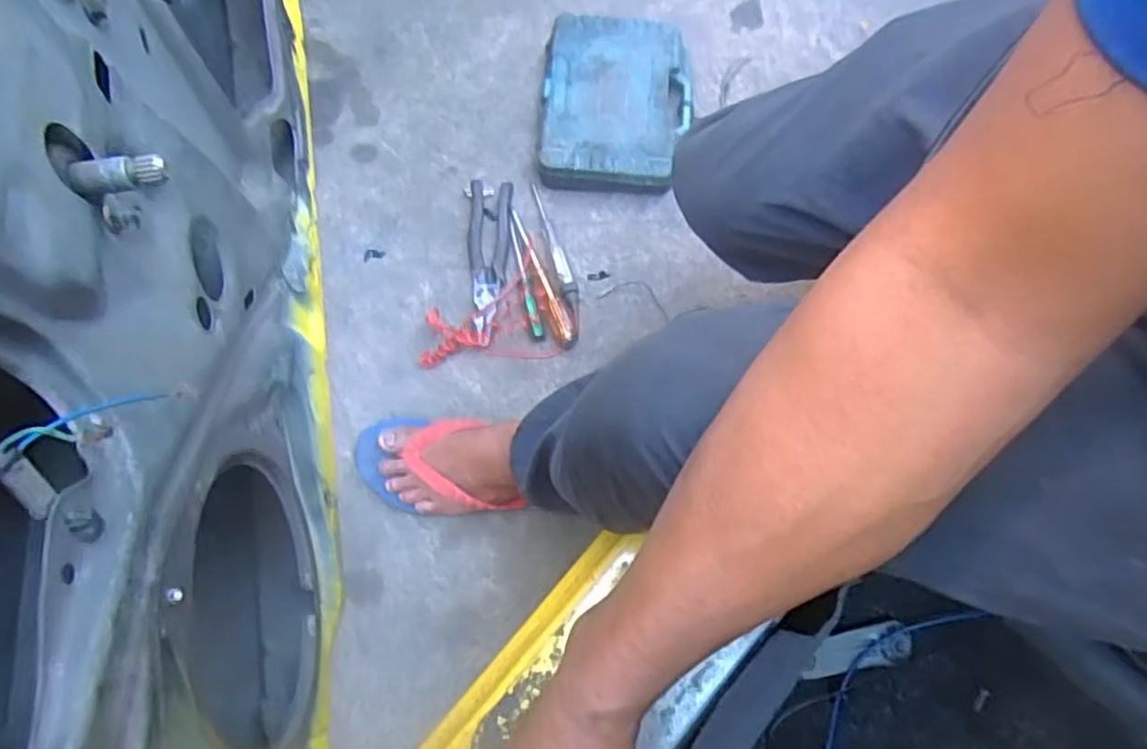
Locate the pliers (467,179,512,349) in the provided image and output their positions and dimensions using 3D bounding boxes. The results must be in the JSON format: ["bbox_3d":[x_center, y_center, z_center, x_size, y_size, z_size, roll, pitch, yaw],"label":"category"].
[{"bbox_3d":[-0.109,-0.142,0.906,0.051,0.022,0.221,2,72,0],"label":"pliers"}]

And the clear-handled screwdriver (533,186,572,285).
[{"bbox_3d":[-0.024,-0.171,0.908,0.019,0.012,0.151,-15,73,-5],"label":"clear-handled screwdriver"}]

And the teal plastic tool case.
[{"bbox_3d":[0.055,-0.357,0.956,0.188,0.068,0.230,6,72,1],"label":"teal plastic tool case"}]

